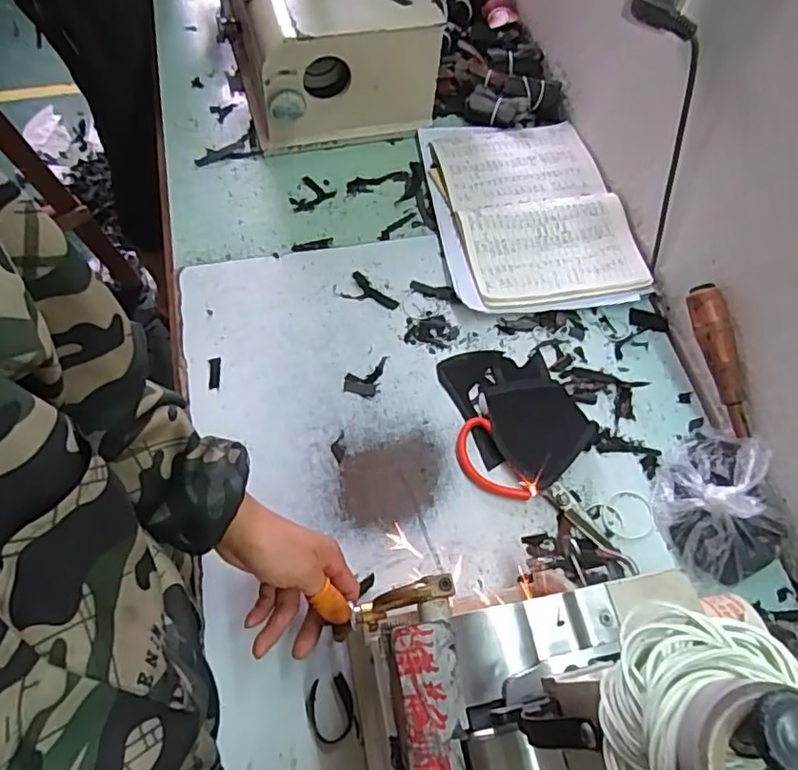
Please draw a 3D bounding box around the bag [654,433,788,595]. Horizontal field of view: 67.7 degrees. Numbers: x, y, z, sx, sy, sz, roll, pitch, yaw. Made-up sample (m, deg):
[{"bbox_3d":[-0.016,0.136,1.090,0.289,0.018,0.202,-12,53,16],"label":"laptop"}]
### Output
[{"bbox_3d":[0.300,0.101,0.549,0.100,0.080,0.146,2,62,-1],"label":"bag"}]

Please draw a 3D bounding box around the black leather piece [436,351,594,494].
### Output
[{"bbox_3d":[0.123,0.023,0.613,0.108,0.017,0.163,-24,66,-14],"label":"black leather piece"}]

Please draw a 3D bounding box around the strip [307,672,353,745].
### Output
[{"bbox_3d":[-0.056,0.265,0.486,0.037,0.010,0.048,-13,64,-7],"label":"strip"}]

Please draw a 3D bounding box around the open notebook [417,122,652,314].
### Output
[{"bbox_3d":[0.160,-0.223,0.738,0.223,0.025,0.298,-7,63,-6],"label":"open notebook"}]

